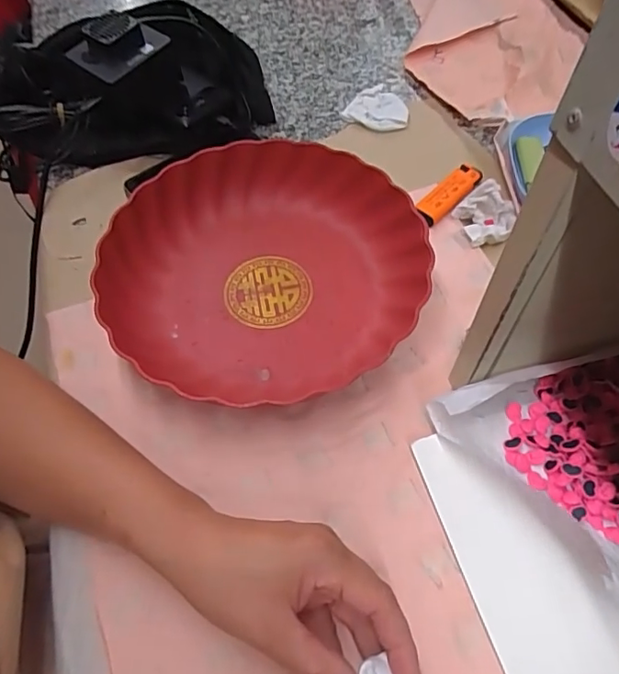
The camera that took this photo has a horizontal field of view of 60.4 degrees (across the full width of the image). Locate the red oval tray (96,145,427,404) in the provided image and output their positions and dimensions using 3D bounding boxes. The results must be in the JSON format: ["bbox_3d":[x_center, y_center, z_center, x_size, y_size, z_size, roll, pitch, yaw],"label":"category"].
[{"bbox_3d":[-0.039,-0.055,0.427,0.251,0.056,0.229,-2,59,0],"label":"red oval tray"}]

